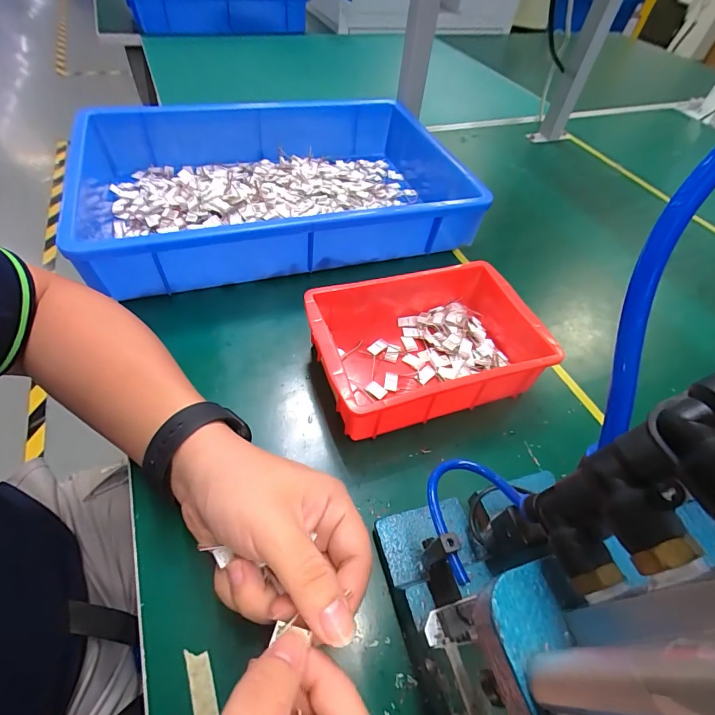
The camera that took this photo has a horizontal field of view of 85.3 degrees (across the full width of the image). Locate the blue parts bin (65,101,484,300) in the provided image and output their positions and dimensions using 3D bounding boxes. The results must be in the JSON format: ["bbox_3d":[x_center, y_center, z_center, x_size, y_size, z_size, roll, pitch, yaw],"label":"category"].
[{"bbox_3d":[-0.083,-0.211,0.475,0.439,0.097,0.276,-14,54,-16],"label":"blue parts bin"}]

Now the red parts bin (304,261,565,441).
[{"bbox_3d":[0.063,-0.017,0.355,0.200,0.058,0.140,-12,53,-15],"label":"red parts bin"}]

